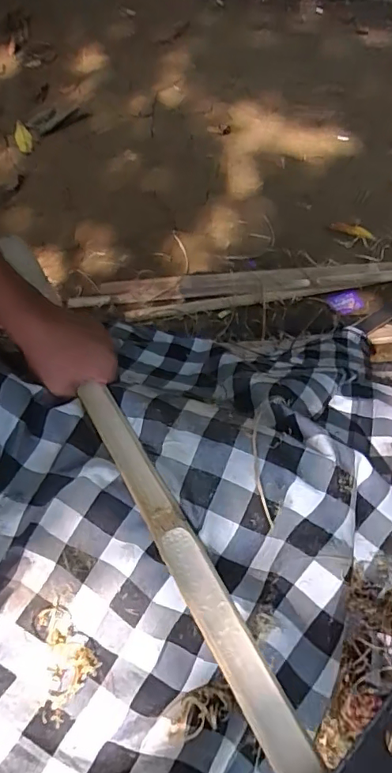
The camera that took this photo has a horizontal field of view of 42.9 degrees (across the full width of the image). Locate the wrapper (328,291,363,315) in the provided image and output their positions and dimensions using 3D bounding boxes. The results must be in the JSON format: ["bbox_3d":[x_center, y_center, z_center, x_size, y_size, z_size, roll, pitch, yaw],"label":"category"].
[{"bbox_3d":[0.370,-0.207,1.235,0.076,0.028,0.052,-6,66,-4],"label":"wrapper"}]

